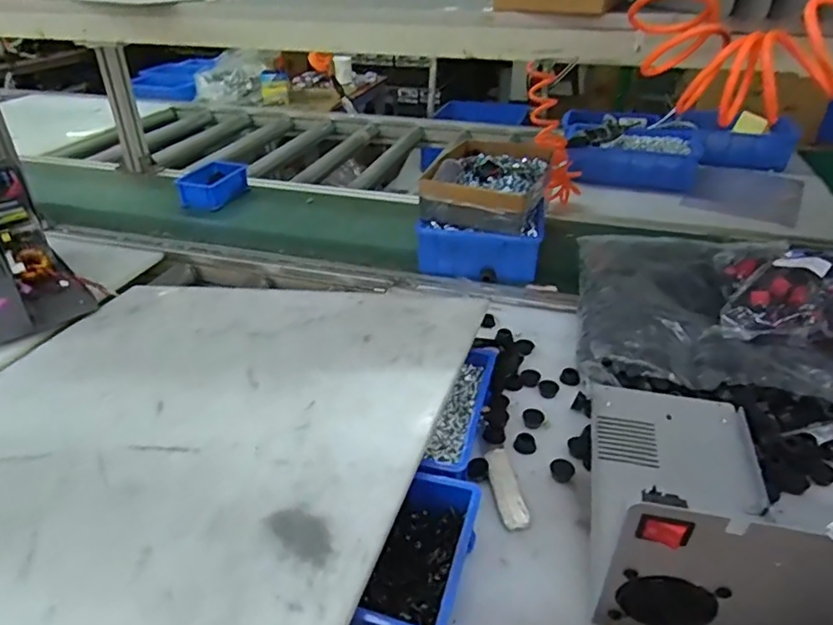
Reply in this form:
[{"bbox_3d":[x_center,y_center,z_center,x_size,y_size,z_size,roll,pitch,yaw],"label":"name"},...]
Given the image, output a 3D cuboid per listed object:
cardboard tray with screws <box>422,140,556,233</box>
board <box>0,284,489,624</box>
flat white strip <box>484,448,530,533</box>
[{"bbox_3d":[0.125,-0.229,0.993,0.181,0.080,0.246,10,34,15],"label":"cardboard tray with screws"},{"bbox_3d":[-0.270,0.115,0.607,0.578,0.012,0.573,4,32,20],"label":"board"},{"bbox_3d":[0.092,0.180,0.600,0.028,0.007,0.103,-5,33,-7],"label":"flat white strip"}]

